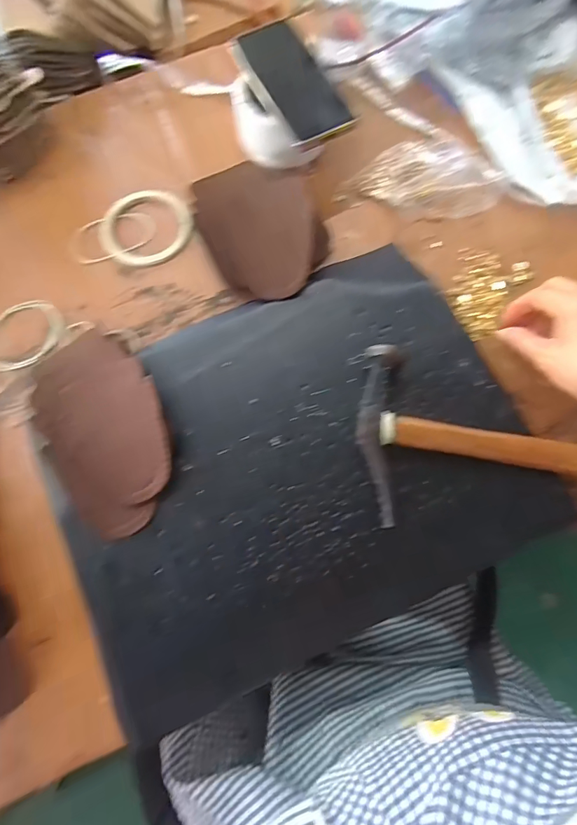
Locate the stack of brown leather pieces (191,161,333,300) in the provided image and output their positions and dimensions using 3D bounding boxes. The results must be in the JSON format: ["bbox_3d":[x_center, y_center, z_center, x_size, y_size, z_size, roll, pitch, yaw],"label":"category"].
[{"bbox_3d":[-0.025,-0.187,0.438,0.122,0.041,0.155,-27,76,-5],"label":"stack of brown leather pieces"}]

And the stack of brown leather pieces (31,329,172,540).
[{"bbox_3d":[-0.161,0.014,0.378,0.101,0.026,0.178,-33,76,-7],"label":"stack of brown leather pieces"}]

